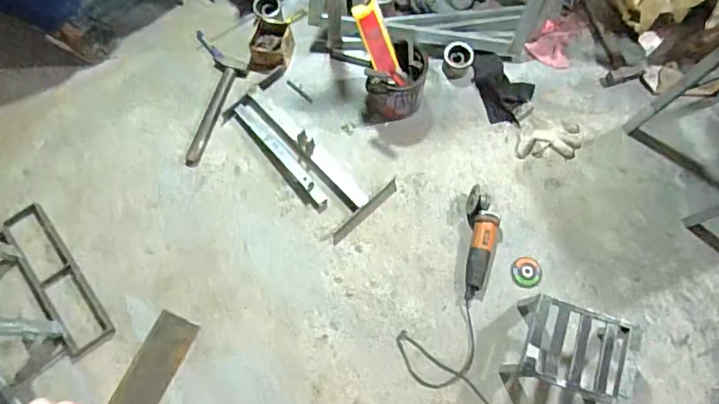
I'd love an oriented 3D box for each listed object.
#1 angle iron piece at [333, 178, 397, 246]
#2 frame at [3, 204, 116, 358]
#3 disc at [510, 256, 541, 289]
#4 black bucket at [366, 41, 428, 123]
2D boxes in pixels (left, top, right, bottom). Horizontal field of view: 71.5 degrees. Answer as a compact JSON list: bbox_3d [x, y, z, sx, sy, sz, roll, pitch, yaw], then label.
[{"bbox_3d":[0.018,0.026,1.455,0.257,0.022,0.030,-43,79,-11],"label":"angle iron piece"},{"bbox_3d":[-0.844,0.215,1.392,0.131,0.031,0.451,-36,78,-10],"label":"frame"},{"bbox_3d":[0.468,0.196,1.398,0.082,0.005,0.083,0,75,0],"label":"disc"},{"bbox_3d":[0.112,-0.337,1.458,0.191,0.199,0.158,-37,78,-10],"label":"black bucket"}]

